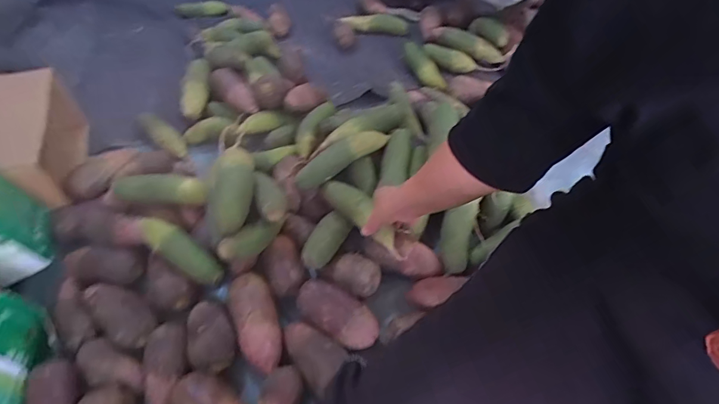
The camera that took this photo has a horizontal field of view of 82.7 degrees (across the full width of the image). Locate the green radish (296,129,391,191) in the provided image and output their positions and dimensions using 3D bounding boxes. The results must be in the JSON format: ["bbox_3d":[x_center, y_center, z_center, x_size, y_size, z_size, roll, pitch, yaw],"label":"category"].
[{"bbox_3d":[-0.037,-0.094,0.807,0.199,0.046,0.049,-28,55,-21],"label":"green radish"}]

